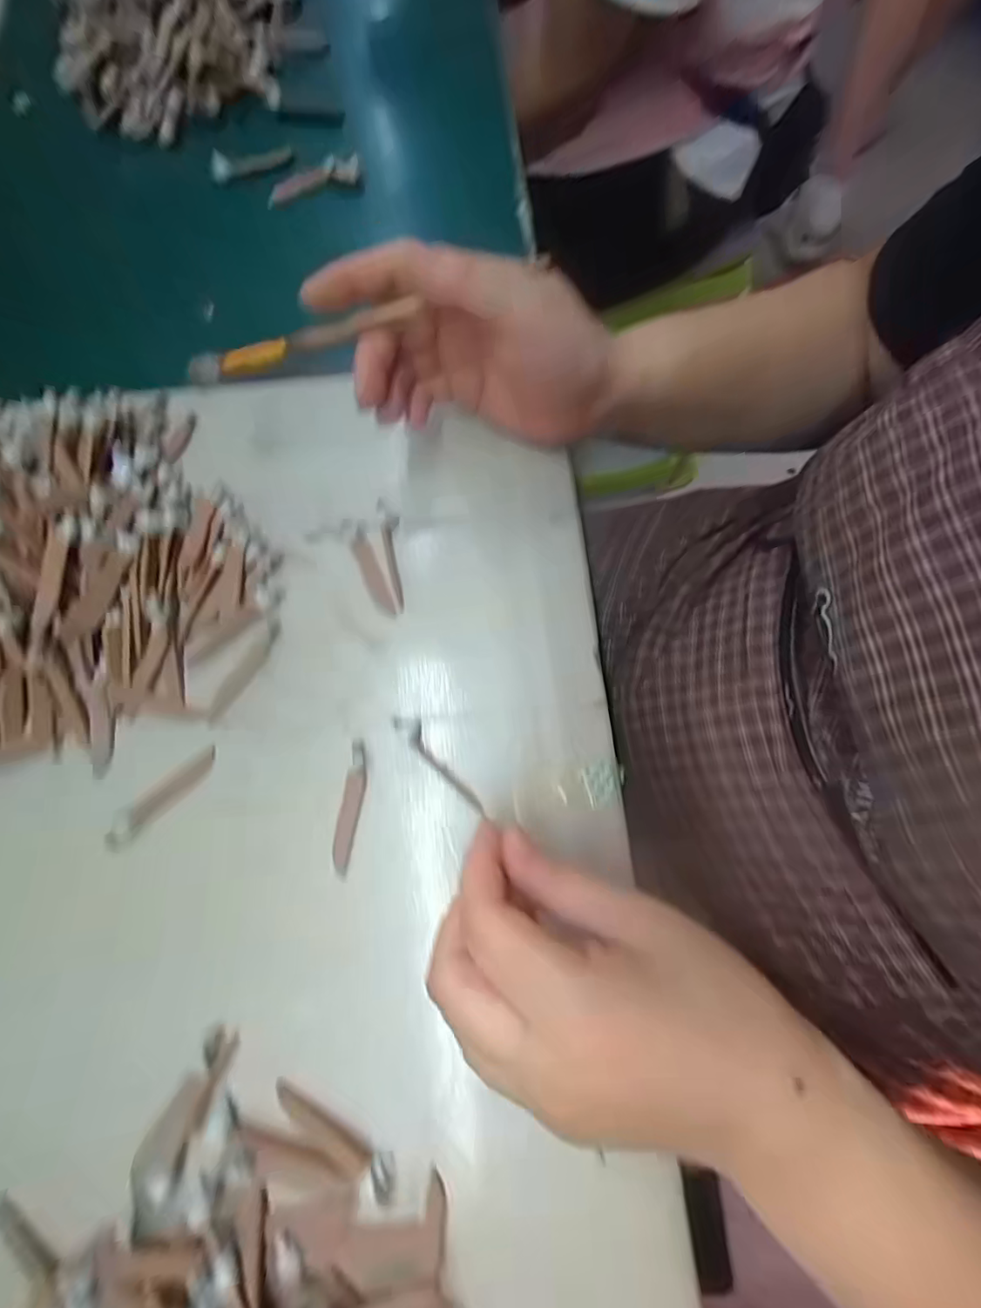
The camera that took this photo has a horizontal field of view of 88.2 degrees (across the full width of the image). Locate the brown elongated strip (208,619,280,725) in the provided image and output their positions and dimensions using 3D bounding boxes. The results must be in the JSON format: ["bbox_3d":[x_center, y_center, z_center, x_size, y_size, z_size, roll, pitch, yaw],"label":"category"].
[{"bbox_3d":[-0.124,0.009,0.257,0.011,0.004,0.058,29,76,11],"label":"brown elongated strip"}]

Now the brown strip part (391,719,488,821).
[{"bbox_3d":[-0.024,0.052,0.241,0.010,0.007,0.062,-41,76,-13],"label":"brown strip part"}]

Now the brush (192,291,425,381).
[{"bbox_3d":[-0.091,-0.144,0.235,0.112,0.012,0.007,-10,73,11],"label":"brush"}]

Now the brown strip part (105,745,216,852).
[{"bbox_3d":[-0.155,0.067,0.239,0.013,0.006,0.058,41,78,13],"label":"brown strip part"}]

